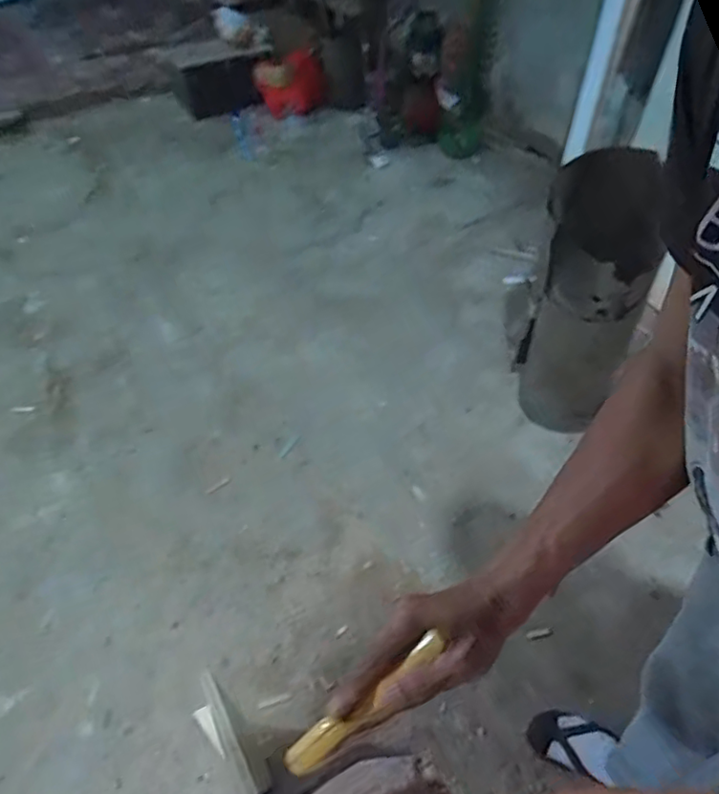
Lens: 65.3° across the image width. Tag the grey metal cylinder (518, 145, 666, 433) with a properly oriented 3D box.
[{"bbox_3d":[0.574,-0.208,1.456,0.261,0.711,0.252,21,51,21],"label":"grey metal cylinder"}]

